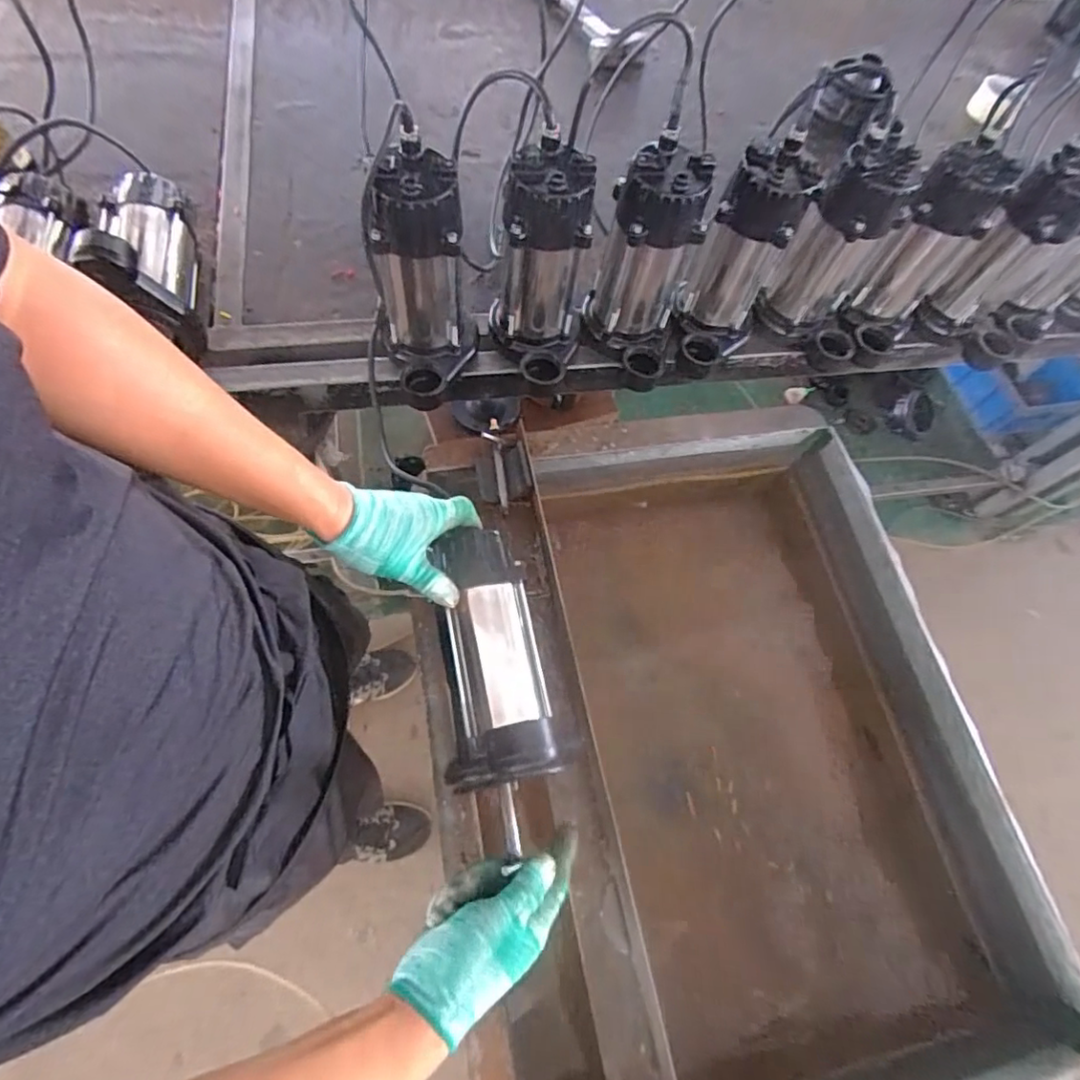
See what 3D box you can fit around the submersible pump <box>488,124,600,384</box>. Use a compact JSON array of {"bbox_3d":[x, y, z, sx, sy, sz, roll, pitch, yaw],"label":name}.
[{"bbox_3d":[-0.002,-0.308,0.665,0.106,0.232,0.155,2,66,-6],"label":"submersible pump"}]

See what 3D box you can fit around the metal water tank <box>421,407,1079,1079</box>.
[{"bbox_3d":[0.194,0.229,0.685,0.588,0.240,0.745,-9,67,-10],"label":"metal water tank"}]

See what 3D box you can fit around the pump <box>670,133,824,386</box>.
[{"bbox_3d":[0.239,-0.330,0.702,0.100,0.229,0.127,19,65,2],"label":"pump"}]

